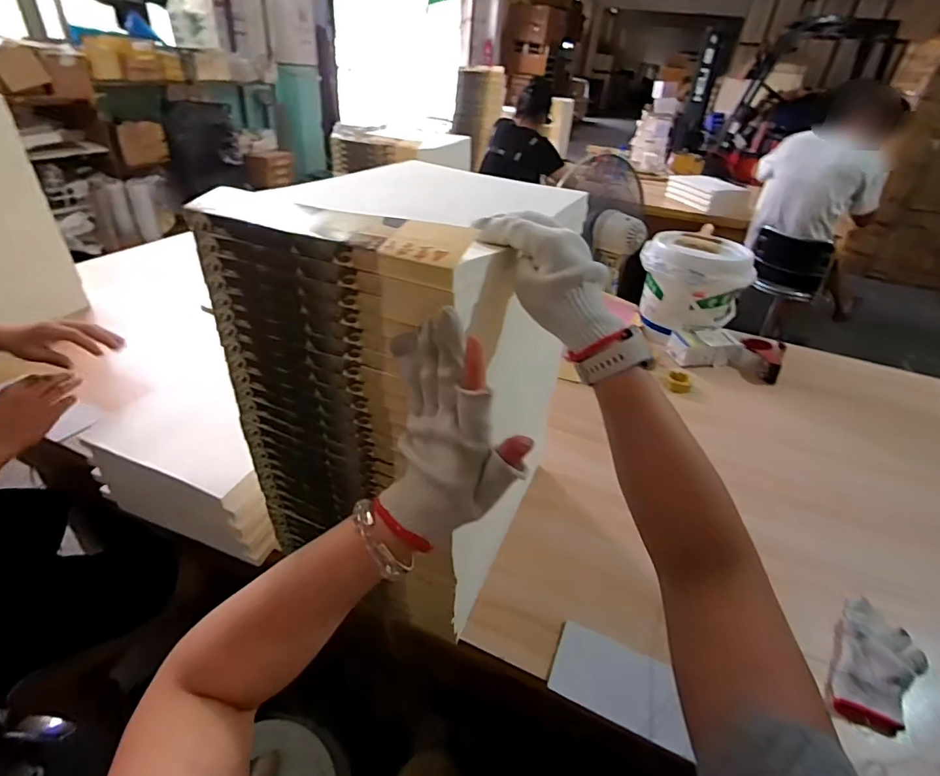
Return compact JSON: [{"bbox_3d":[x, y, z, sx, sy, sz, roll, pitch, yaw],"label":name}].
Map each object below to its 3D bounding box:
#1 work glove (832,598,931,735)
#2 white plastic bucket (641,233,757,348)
[{"bbox_3d":[0.528,0.361,0.628,0.181,0.050,0.091,-26,46,-37],"label":"work glove"},{"bbox_3d":[0.601,-0.278,1.317,0.260,0.230,0.205,1,35,-6],"label":"white plastic bucket"}]

